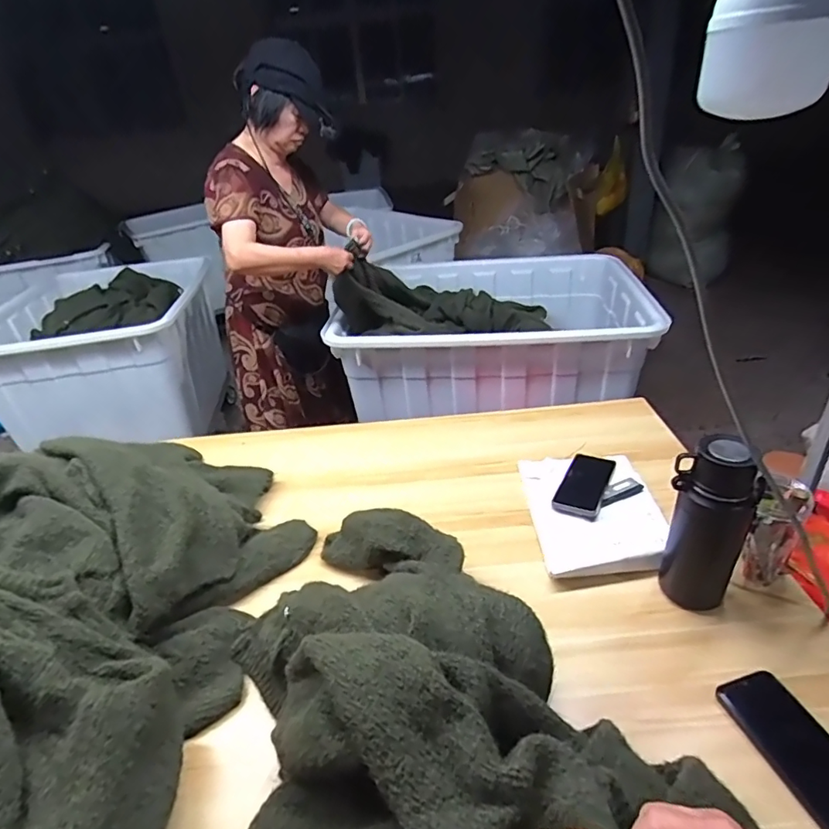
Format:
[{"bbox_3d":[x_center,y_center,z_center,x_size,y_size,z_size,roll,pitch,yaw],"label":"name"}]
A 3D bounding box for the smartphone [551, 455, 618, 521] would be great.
[{"bbox_3d":[0.306,0.121,0.927,0.075,0.016,0.176,12,35,28],"label":"smartphone"}]

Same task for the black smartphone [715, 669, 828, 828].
[{"bbox_3d":[0.417,0.359,0.556,0.083,0.014,0.162,-13,31,-12],"label":"black smartphone"}]

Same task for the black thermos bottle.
[{"bbox_3d":[0.382,0.134,0.670,0.085,0.232,0.081,18,38,35],"label":"black thermos bottle"}]

